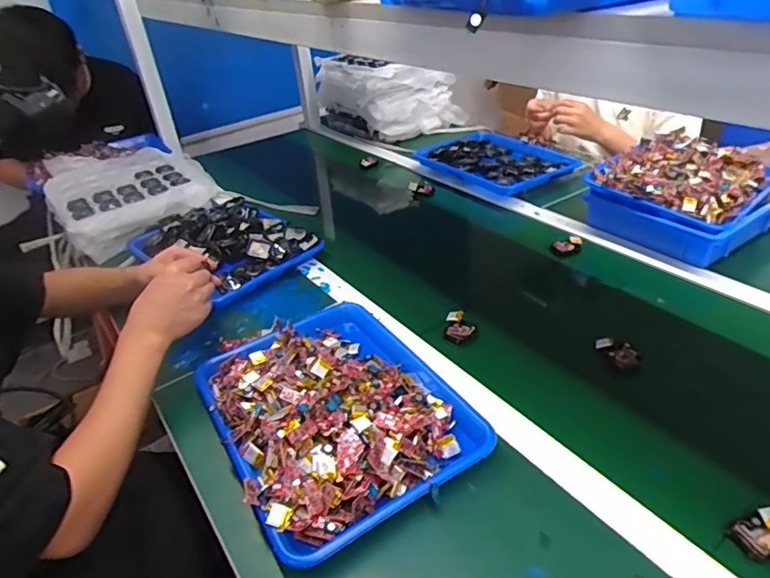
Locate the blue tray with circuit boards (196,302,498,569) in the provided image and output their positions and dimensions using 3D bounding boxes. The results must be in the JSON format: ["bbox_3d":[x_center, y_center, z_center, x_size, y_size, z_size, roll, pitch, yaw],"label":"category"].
[{"bbox_3d":[-0.063,0.129,0.619,0.255,0.053,0.329,-22,36,-22],"label":"blue tray with circuit boards"}]

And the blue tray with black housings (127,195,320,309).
[{"bbox_3d":[-0.327,-0.095,1.033,0.247,0.057,0.368,-32,40,-33],"label":"blue tray with black housings"}]

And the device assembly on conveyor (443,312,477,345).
[{"bbox_3d":[0.107,0.053,0.747,0.041,0.017,0.057,1,34,12],"label":"device assembly on conveyor"}]

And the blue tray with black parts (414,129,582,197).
[{"bbox_3d":[0.261,-0.301,1.236,0.244,0.045,0.338,-25,37,-25],"label":"blue tray with black parts"}]

